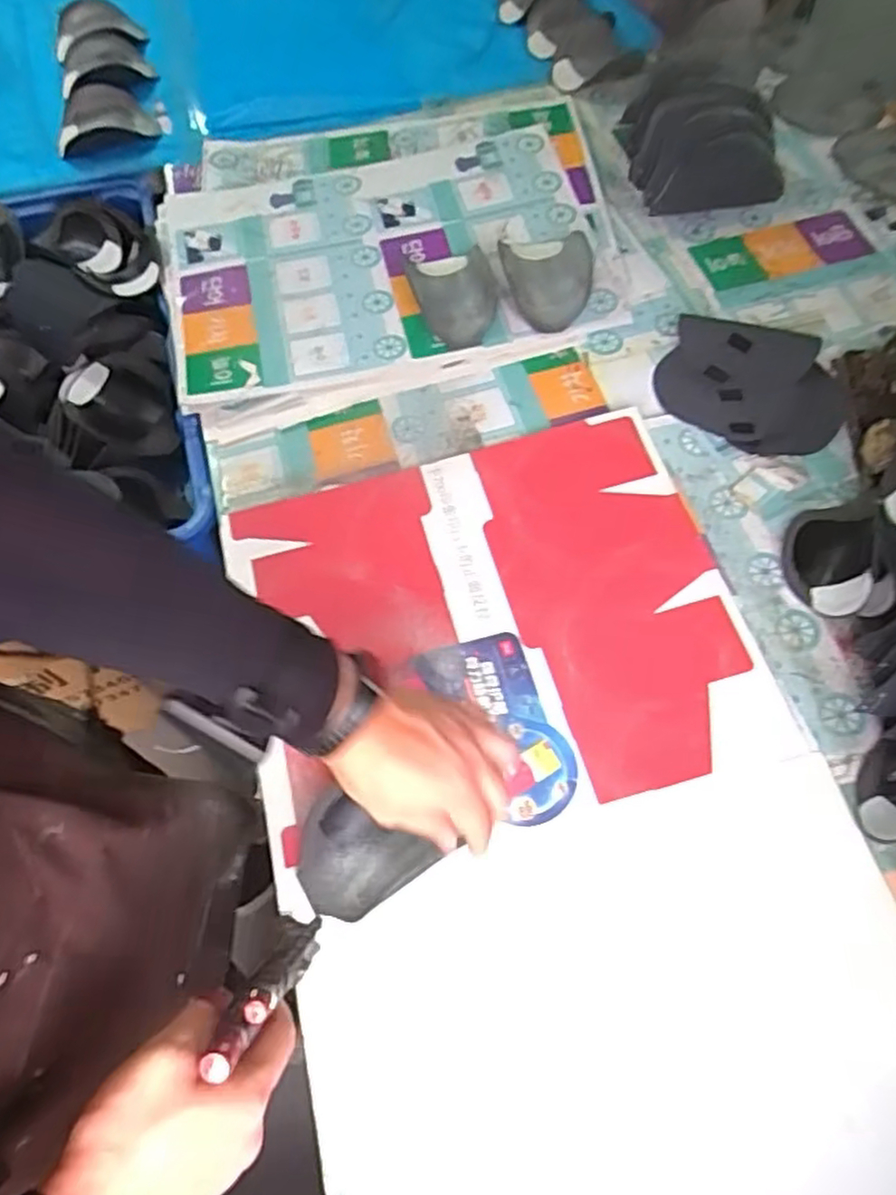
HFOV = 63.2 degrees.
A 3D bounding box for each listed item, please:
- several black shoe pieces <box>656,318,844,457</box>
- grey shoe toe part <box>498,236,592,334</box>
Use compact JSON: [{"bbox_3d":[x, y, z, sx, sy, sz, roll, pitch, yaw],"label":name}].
[{"bbox_3d":[0.336,-0.240,0.810,0.193,0.021,0.176,12,64,9],"label":"several black shoe pieces"},{"bbox_3d":[0.120,-0.386,0.879,0.105,0.032,0.147,-3,62,1],"label":"grey shoe toe part"}]

